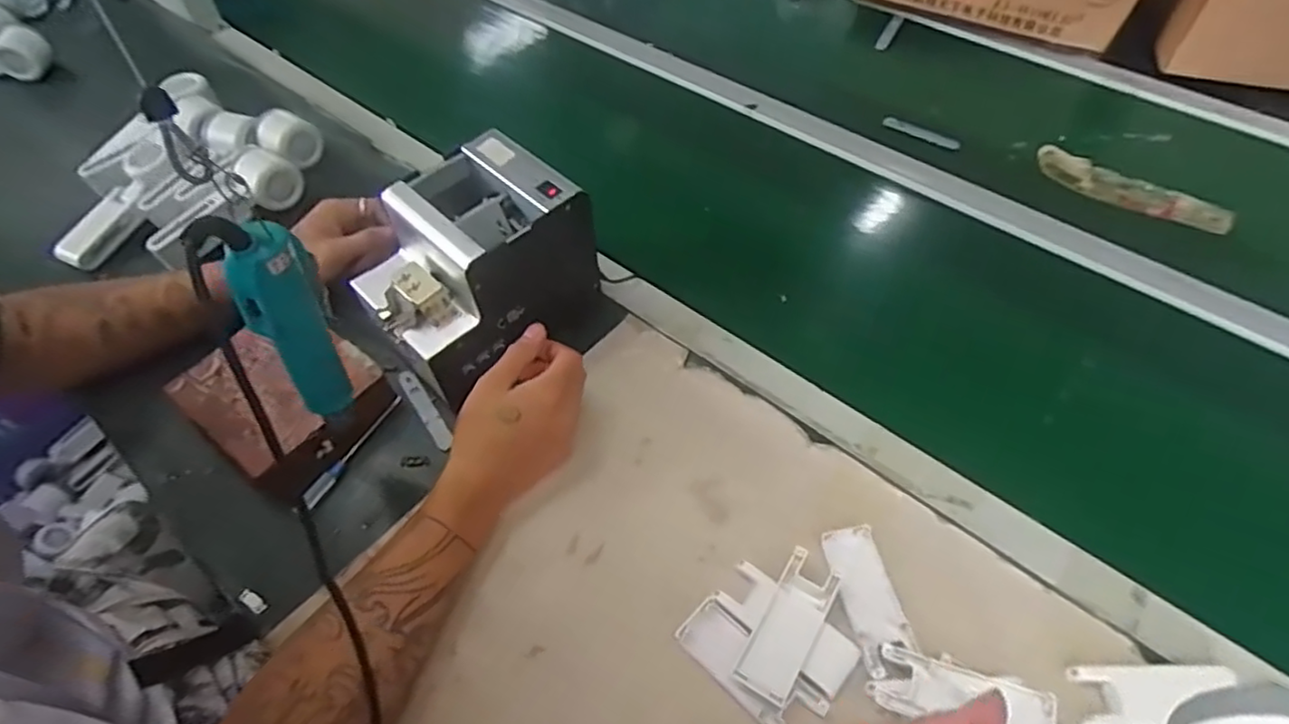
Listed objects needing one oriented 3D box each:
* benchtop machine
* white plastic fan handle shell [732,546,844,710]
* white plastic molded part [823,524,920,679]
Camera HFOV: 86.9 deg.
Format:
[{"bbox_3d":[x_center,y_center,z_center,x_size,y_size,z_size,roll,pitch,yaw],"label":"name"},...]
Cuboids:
[{"bbox_3d":[-0.149,-0.080,0.607,0.139,0.147,0.179,37,62,25],"label":"benchtop machine"},{"bbox_3d":[0.101,0.186,0.477,0.039,0.018,0.100,25,60,21],"label":"white plastic fan handle shell"},{"bbox_3d":[0.163,0.169,0.493,0.039,0.005,0.102,-9,54,-5],"label":"white plastic molded part"}]

